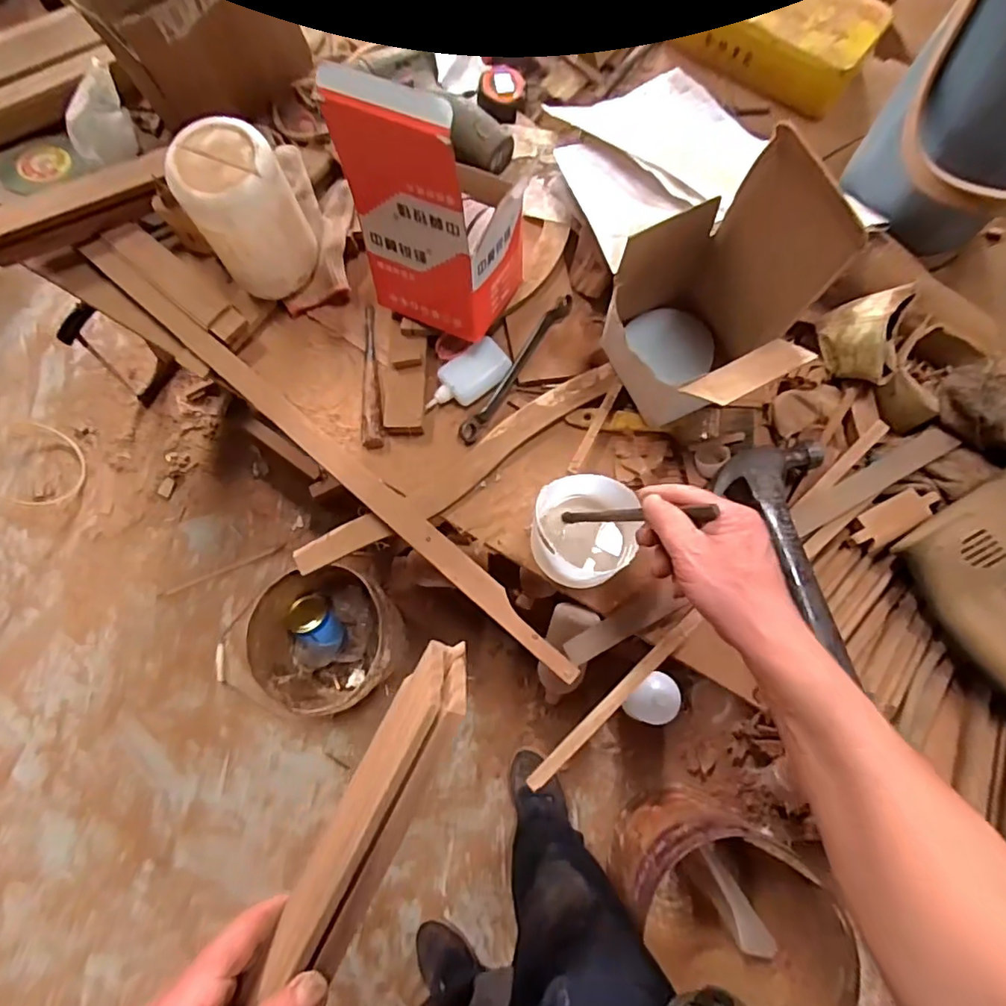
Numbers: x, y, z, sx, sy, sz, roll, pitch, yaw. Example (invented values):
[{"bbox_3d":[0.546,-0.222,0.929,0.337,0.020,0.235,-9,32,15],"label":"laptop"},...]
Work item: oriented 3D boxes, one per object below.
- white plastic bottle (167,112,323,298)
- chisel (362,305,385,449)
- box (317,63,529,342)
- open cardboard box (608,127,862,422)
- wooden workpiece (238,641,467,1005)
[{"bbox_3d":[-0.252,-0.287,0.569,0.097,0.151,0.085,-23,75,-4],"label":"white plastic bottle"},{"bbox_3d":[-0.145,-0.142,0.617,0.022,0.014,0.172,-6,75,0],"label":"chisel"},{"bbox_3d":[-0.060,-0.269,0.508,0.136,0.230,0.120,25,77,8],"label":"box"},{"bbox_3d":[0.173,-0.158,0.489,0.121,0.226,0.158,-29,76,-6],"label":"open cardboard box"},{"bbox_3d":[-0.079,0.184,0.320,0.039,0.032,0.213,28,80,6],"label":"wooden workpiece"}]

